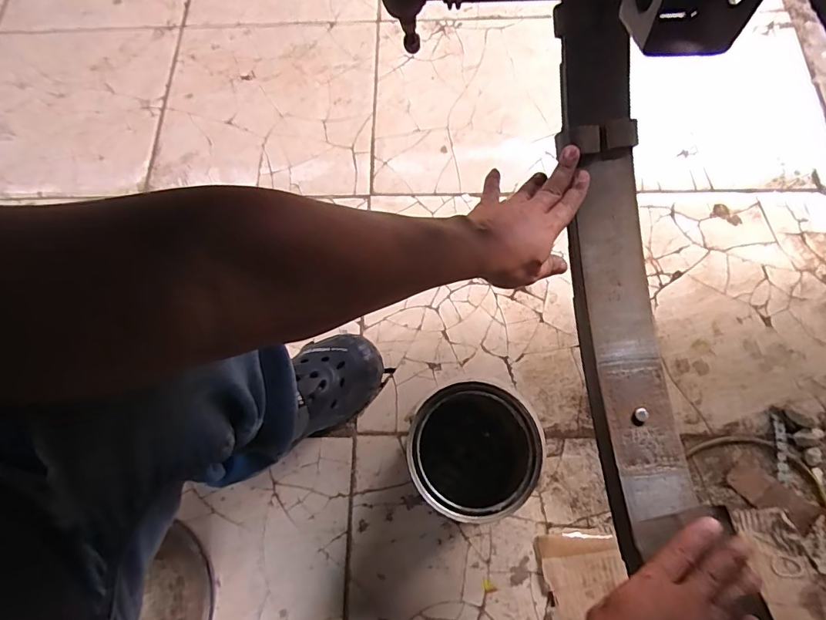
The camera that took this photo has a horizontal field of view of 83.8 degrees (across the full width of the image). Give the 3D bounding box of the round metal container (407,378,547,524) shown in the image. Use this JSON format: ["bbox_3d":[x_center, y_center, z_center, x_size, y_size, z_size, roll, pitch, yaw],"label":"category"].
[{"bbox_3d":[0.077,0.182,0.601,0.157,0.162,0.147,0,71,1],"label":"round metal container"}]

